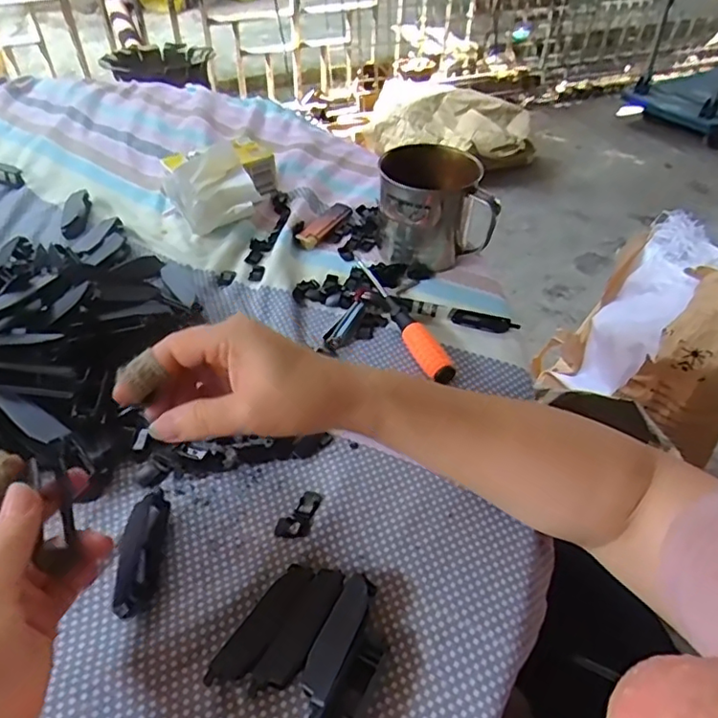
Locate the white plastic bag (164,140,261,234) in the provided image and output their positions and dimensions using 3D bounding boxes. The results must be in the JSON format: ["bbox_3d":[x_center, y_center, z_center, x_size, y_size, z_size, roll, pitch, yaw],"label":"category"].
[{"bbox_3d":[-0.148,-0.171,0.579,0.085,0.063,0.075,-13,48,-14],"label":"white plastic bag"}]

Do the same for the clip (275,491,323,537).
[{"bbox_3d":[-0.038,0.097,0.365,0.021,0.004,0.035,14,47,11],"label":"clip"}]

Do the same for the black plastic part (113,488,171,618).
[{"bbox_3d":[-0.128,0.113,0.340,0.018,0.020,0.070,-1,46,-2],"label":"black plastic part"}]

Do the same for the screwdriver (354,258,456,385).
[{"bbox_3d":[0.030,-0.044,0.486,0.018,0.019,0.163,-18,49,-18],"label":"screwdriver"}]

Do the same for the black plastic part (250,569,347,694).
[{"bbox_3d":[-0.032,0.148,0.315,0.020,0.009,0.072,26,51,21],"label":"black plastic part"}]

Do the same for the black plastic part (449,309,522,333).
[{"bbox_3d":[0.106,-0.032,0.486,0.055,0.007,0.016,9,46,7],"label":"black plastic part"}]

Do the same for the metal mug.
[{"bbox_3d":[0.071,-0.144,0.536,0.103,0.083,0.090,4,46,2],"label":"metal mug"}]

